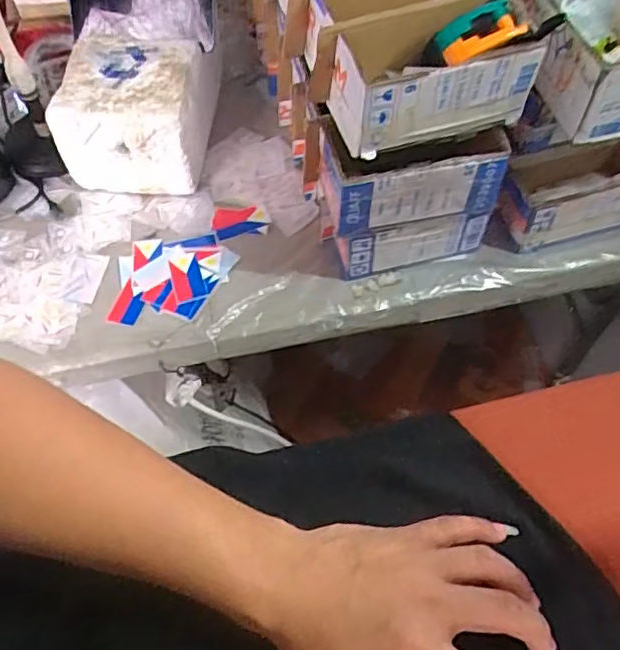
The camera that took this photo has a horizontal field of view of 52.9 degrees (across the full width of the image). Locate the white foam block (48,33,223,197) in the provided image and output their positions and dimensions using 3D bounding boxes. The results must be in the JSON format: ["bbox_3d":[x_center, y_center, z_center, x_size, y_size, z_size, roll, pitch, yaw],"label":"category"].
[{"bbox_3d":[-0.194,-0.236,0.714,0.149,0.129,0.144,5,59,3],"label":"white foam block"}]

